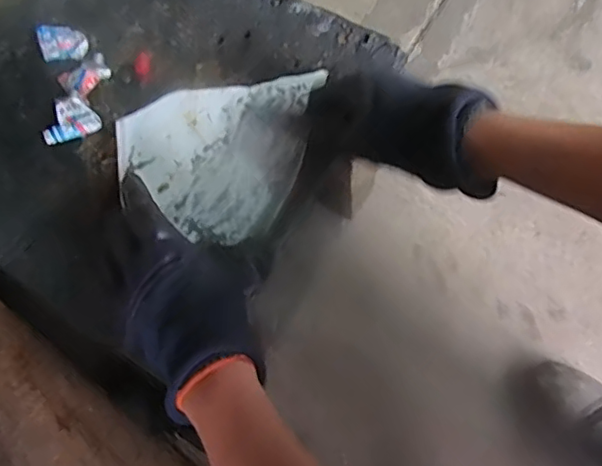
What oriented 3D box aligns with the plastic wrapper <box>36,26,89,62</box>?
[{"bbox_3d":[-0.205,-0.165,0.500,0.038,0.032,0.017,-22,69,-6],"label":"plastic wrapper"}]

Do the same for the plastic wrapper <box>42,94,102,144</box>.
[{"bbox_3d":[-0.192,-0.095,0.482,0.045,0.016,0.030,-20,69,-6],"label":"plastic wrapper"}]

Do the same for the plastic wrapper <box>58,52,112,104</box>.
[{"bbox_3d":[-0.183,-0.133,0.498,0.041,0.016,0.037,-31,70,-14],"label":"plastic wrapper"}]

